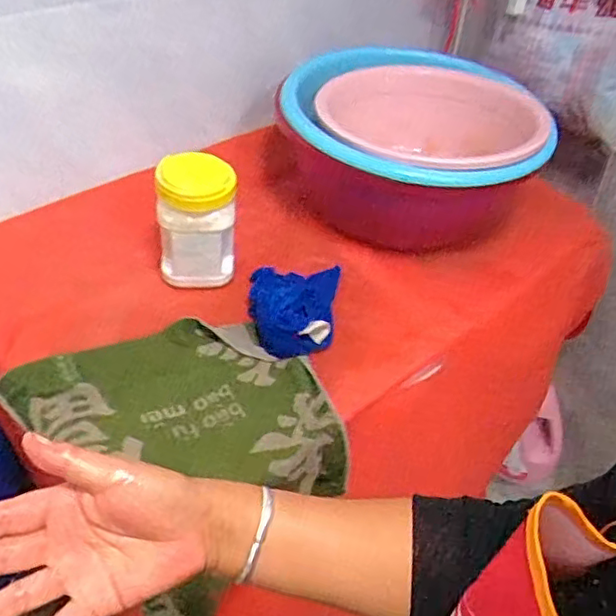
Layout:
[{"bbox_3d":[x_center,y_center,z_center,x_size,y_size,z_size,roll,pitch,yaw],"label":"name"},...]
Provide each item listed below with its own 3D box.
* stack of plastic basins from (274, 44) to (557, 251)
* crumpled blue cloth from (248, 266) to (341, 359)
[{"bbox_3d":[0.148,-0.226,0.863,0.345,0.156,0.332,11,40,11],"label":"stack of plastic basins"},{"bbox_3d":[-0.019,-0.008,0.751,0.106,0.036,0.158,5,40,4],"label":"crumpled blue cloth"}]

